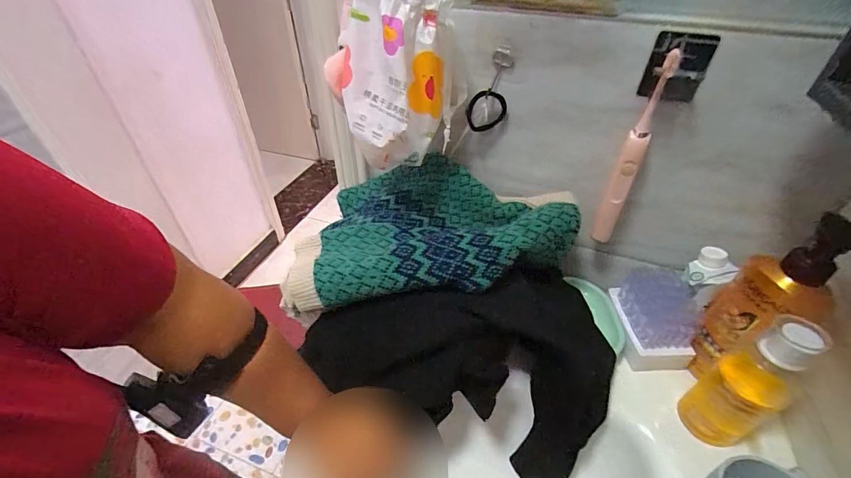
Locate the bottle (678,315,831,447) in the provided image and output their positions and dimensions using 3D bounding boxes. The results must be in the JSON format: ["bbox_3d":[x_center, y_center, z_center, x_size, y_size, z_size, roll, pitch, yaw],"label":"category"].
[{"bbox_3d":[0.336,0.150,0.383,0.061,0.171,0.067,-16,44,-17],"label":"bottle"}]

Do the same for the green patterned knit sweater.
[{"bbox_3d":[0.005,-0.025,0.508,0.360,0.087,0.246,-3,41,-3],"label":"green patterned knit sweater"}]

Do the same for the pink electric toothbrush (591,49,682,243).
[{"bbox_3d":[0.244,-0.092,0.446,0.023,0.238,0.027,21,46,22],"label":"pink electric toothbrush"}]

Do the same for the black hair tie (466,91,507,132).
[{"bbox_3d":[0.080,-0.167,0.490,0.050,0.055,0.009,2,41,2],"label":"black hair tie"}]

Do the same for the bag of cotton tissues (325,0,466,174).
[{"bbox_3d":[-0.035,-0.202,0.442,0.108,0.226,0.152,33,51,32],"label":"bag of cotton tissues"}]

